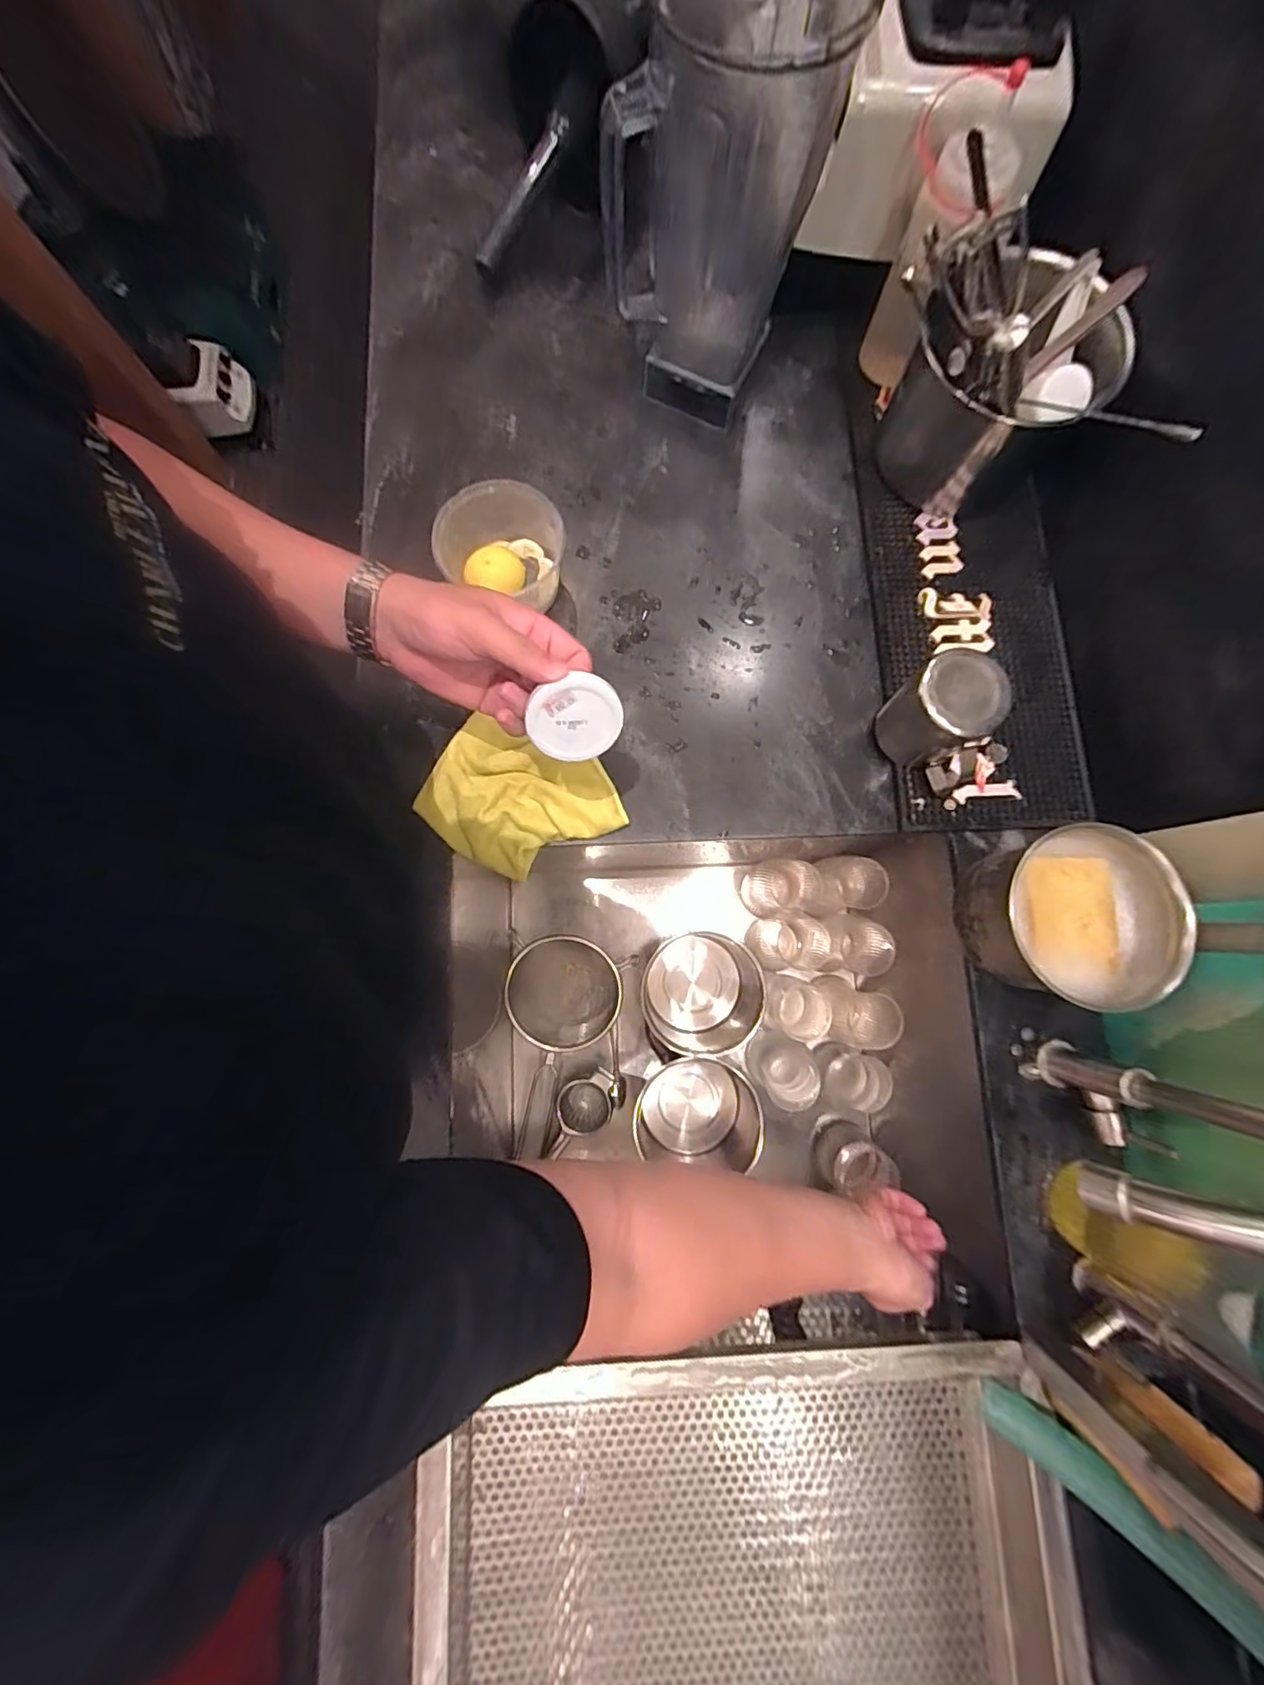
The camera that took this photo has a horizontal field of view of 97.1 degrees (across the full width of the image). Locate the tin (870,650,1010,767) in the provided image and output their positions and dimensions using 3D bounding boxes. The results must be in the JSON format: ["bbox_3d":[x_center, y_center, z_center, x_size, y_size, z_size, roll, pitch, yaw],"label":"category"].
[{"bbox_3d":[0.266,-0.113,0.492,0.062,0.106,0.071,-42,84,-7],"label":"tin"}]

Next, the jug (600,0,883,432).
[{"bbox_3d":[0.073,-0.530,0.484,0.169,0.273,0.135,16,80,2],"label":"jug"}]

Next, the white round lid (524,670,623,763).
[{"bbox_3d":[-0.038,-0.081,0.373,0.061,0.061,0.004,4,43,-18],"label":"white round lid"}]

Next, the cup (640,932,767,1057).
[{"bbox_3d":[0.089,0.204,0.756,0.148,0.114,0.140,-36,83,-7],"label":"cup"}]

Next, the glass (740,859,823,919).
[{"bbox_3d":[0.205,0.061,0.782,0.083,0.122,0.076,0,80,-1],"label":"glass"}]

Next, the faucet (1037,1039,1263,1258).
[{"bbox_3d":[0.314,0.175,0.356,0.194,0.285,0.047,2,81,-1],"label":"faucet"}]

